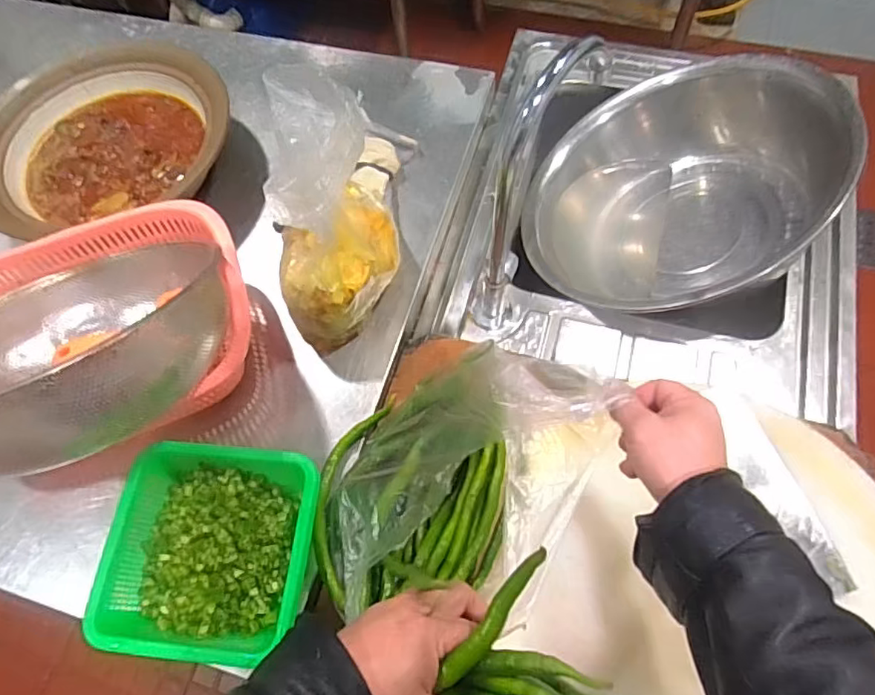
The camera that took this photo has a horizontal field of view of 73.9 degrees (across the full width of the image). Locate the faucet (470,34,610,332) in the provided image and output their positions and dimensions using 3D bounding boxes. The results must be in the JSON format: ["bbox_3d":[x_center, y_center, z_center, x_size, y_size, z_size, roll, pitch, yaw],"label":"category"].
[{"bbox_3d":[0.089,-0.148,0.606,0.059,0.319,0.147,26,69,15],"label":"faucet"}]

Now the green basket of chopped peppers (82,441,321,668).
[{"bbox_3d":[-0.195,0.180,0.521,0.181,0.065,0.179,1,65,4],"label":"green basket of chopped peppers"}]

